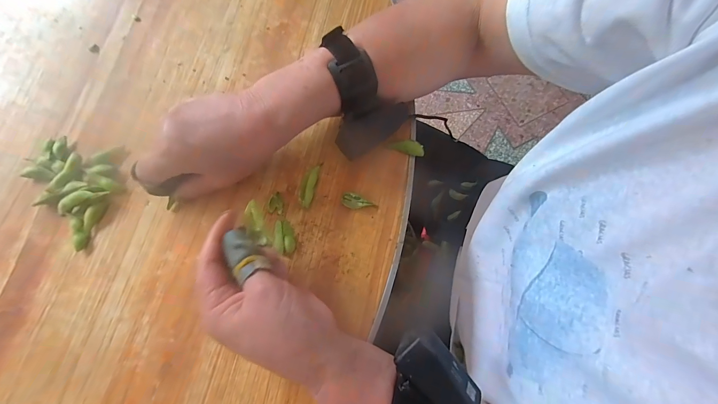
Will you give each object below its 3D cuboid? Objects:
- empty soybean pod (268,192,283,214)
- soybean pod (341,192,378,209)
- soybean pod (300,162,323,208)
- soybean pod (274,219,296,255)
[{"bbox_3d":[-0.080,0.001,0.314,0.013,0.005,0.020,2,75,-1],"label":"empty soybean pod"},{"bbox_3d":[0.000,0.002,0.315,0.034,0.008,0.015,21,75,4],"label":"soybean pod"},{"bbox_3d":[-0.047,-0.018,0.318,0.013,0.011,0.046,16,75,2],"label":"soybean pod"},{"bbox_3d":[-0.070,0.033,0.305,0.018,0.007,0.032,-16,76,-6],"label":"soybean pod"}]

